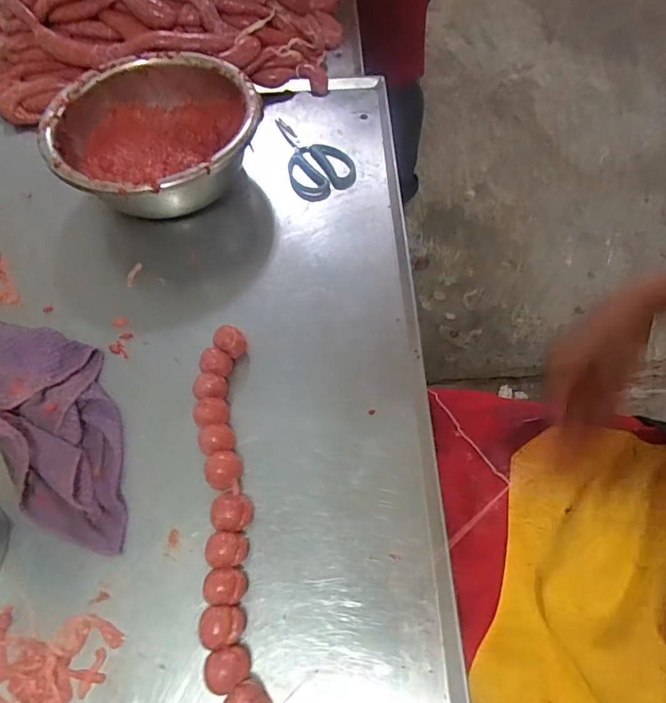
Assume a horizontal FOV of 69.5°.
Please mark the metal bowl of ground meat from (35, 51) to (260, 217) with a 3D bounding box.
[{"bbox_3d":[-0.247,-0.295,0.697,0.278,0.114,0.270,0,60,1],"label":"metal bowl of ground meat"}]

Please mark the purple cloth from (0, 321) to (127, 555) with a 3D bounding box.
[{"bbox_3d":[-0.336,0.064,0.538,0.334,0.030,0.172,24,63,14],"label":"purple cloth"}]

